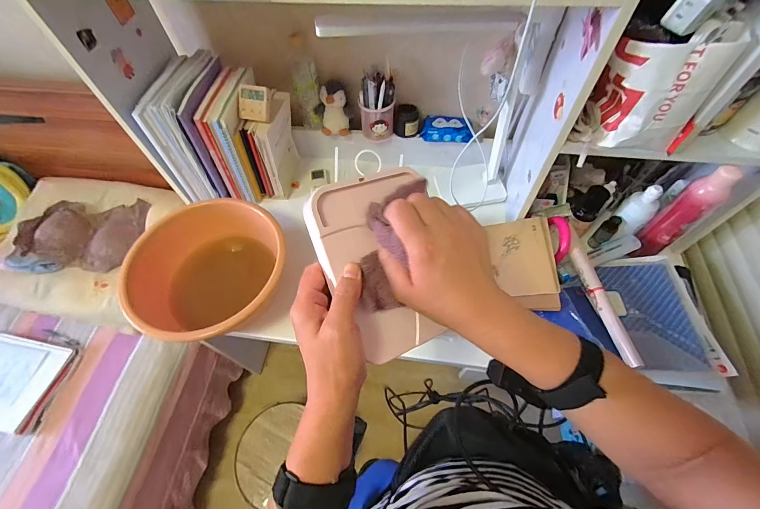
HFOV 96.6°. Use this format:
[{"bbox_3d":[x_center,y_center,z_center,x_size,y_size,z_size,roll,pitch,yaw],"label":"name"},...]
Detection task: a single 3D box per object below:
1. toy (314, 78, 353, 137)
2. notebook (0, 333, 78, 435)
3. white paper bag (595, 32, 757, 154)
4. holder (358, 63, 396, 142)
[{"bbox_3d":[-0.117,-0.362,0.839,0.084,0.126,0.053,-13,59,-4],"label":"toy"},{"bbox_3d":[-1.025,0.332,0.920,0.293,0.037,0.236,11,69,4],"label":"notebook"},{"bbox_3d":[0.399,-0.238,0.498,0.143,0.151,0.072,20,62,15],"label":"white paper bag"},{"bbox_3d":[-0.006,-0.358,0.821,0.084,0.154,0.073,-5,58,1],"label":"holder"}]

